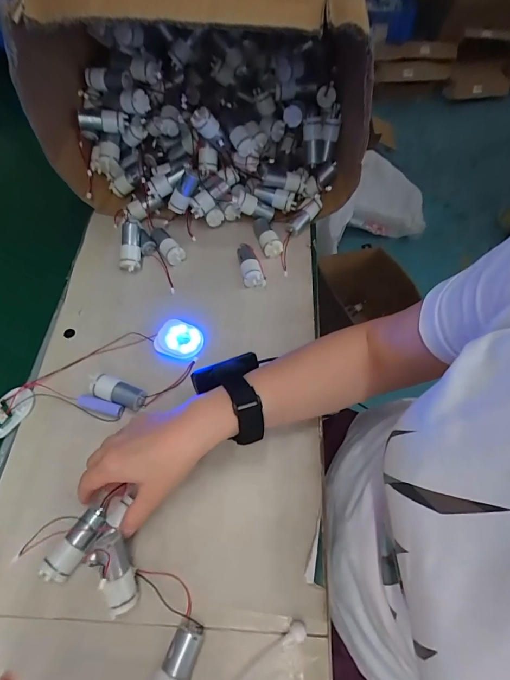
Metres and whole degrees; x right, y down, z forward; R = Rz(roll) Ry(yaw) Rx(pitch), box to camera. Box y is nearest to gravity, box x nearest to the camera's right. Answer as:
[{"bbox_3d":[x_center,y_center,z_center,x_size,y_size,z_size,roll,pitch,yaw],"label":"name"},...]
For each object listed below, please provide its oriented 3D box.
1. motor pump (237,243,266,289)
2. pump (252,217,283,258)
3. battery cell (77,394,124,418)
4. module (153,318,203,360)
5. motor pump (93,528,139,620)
[{"bbox_3d":[-0.007,-0.102,0.501,0.026,0.020,0.068,-12,59,-6],"label":"motor pump"},{"bbox_3d":[0.016,-0.149,0.525,0.025,0.022,0.062,-17,60,-10],"label":"pump"},{"bbox_3d":[-0.173,0.075,0.416,0.051,0.014,0.015,14,61,5],"label":"battery cell"},{"bbox_3d":[-0.093,-0.001,0.457,0.055,0.007,0.049,20,61,12],"label":"module"},{"bbox_3d":[-0.119,0.200,0.322,0.022,0.028,0.062,-15,84,-7],"label":"motor pump"}]

